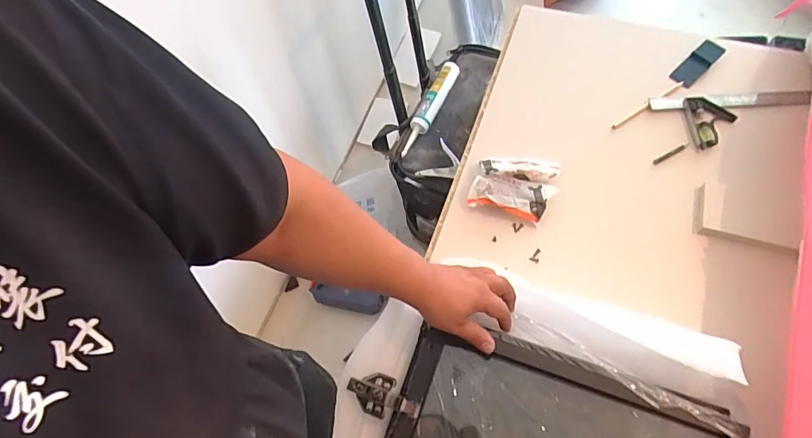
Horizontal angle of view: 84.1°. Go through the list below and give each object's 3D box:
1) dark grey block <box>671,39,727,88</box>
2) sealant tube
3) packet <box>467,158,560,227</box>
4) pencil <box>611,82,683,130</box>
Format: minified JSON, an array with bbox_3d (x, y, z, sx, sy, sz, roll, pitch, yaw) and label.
[{"bbox_3d":[0.539,-0.287,0.831,0.106,0.019,0.042,-41,67,-12],"label":"dark grey block"},{"bbox_3d":[0.063,-0.298,1.194,0.050,0.043,0.300,22,70,17],"label":"sealant tube"},{"bbox_3d":[0.175,-0.058,0.723,0.125,0.033,0.114,15,68,14],"label":"packet"},{"bbox_3d":[0.434,-0.204,0.796,0.182,0.007,0.012,-34,65,-9],"label":"pencil"}]

